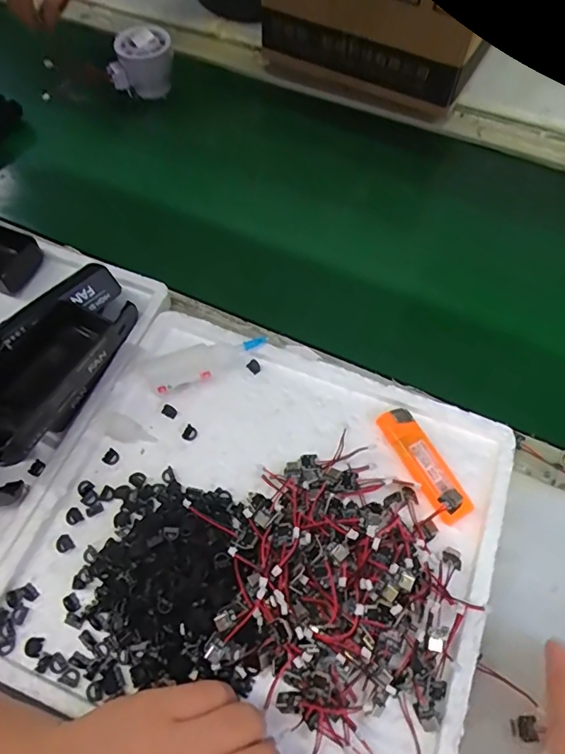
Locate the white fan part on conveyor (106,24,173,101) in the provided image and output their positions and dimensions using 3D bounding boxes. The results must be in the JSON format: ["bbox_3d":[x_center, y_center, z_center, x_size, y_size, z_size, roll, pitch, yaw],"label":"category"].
[{"bbox_3d":[-0.157,-0.349,0.574,0.070,0.054,0.048,-11,64,-6],"label":"white fan part on conveyor"}]

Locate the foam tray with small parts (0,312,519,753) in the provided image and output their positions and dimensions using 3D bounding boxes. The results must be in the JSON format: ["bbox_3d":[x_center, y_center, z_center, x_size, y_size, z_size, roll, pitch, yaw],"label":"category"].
[{"bbox_3d":[-0.013,0.094,0.318,0.266,0.035,0.244,21,65,10],"label":"foam tray with small parts"}]

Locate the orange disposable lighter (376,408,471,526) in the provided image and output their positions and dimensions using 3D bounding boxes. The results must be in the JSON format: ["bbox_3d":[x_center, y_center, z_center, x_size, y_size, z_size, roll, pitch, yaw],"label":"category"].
[{"bbox_3d":[0.093,0.056,0.338,0.024,0.009,0.080,-27,66,-13],"label":"orange disposable lighter"}]

